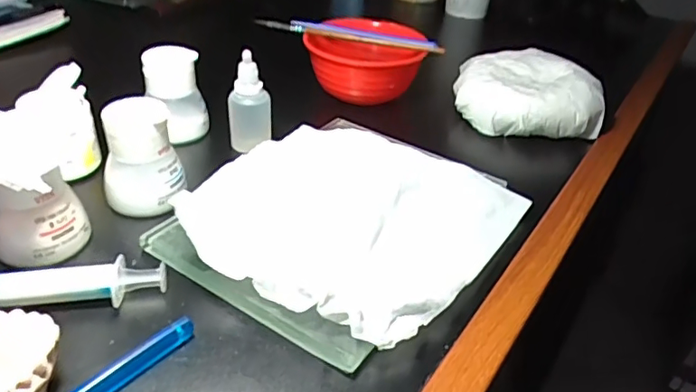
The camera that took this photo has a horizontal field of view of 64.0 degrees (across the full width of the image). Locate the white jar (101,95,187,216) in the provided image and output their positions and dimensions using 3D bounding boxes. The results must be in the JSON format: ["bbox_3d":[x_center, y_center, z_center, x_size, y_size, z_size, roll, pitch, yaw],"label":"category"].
[{"bbox_3d":[-0.129,-0.025,0.348,0.046,0.060,0.041,-8,37,-19],"label":"white jar"}]

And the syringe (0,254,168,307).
[{"bbox_3d":[-0.155,0.045,0.284,0.118,0.010,0.023,1,35,-7],"label":"syringe"}]

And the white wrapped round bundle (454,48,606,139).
[{"bbox_3d":[0.156,-0.098,0.499,0.116,0.045,0.113,0,35,-8],"label":"white wrapped round bundle"}]

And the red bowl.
[{"bbox_3d":[0.011,-0.124,0.510,0.094,0.061,0.109,-5,36,-14],"label":"red bowl"}]

